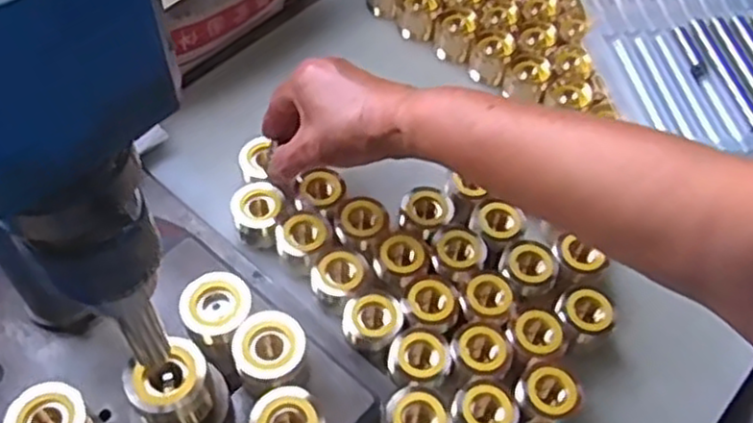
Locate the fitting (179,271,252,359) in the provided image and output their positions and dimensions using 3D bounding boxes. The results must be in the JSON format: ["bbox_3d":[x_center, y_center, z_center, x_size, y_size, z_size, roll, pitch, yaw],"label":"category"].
[{"bbox_3d":[-0.093,0.063,0.440,0.039,0.040,0.038,1,56,-1],"label":"fitting"}]

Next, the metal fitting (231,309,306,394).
[{"bbox_3d":[-0.061,0.085,0.425,0.039,0.040,0.038,1,56,-1],"label":"metal fitting"}]

